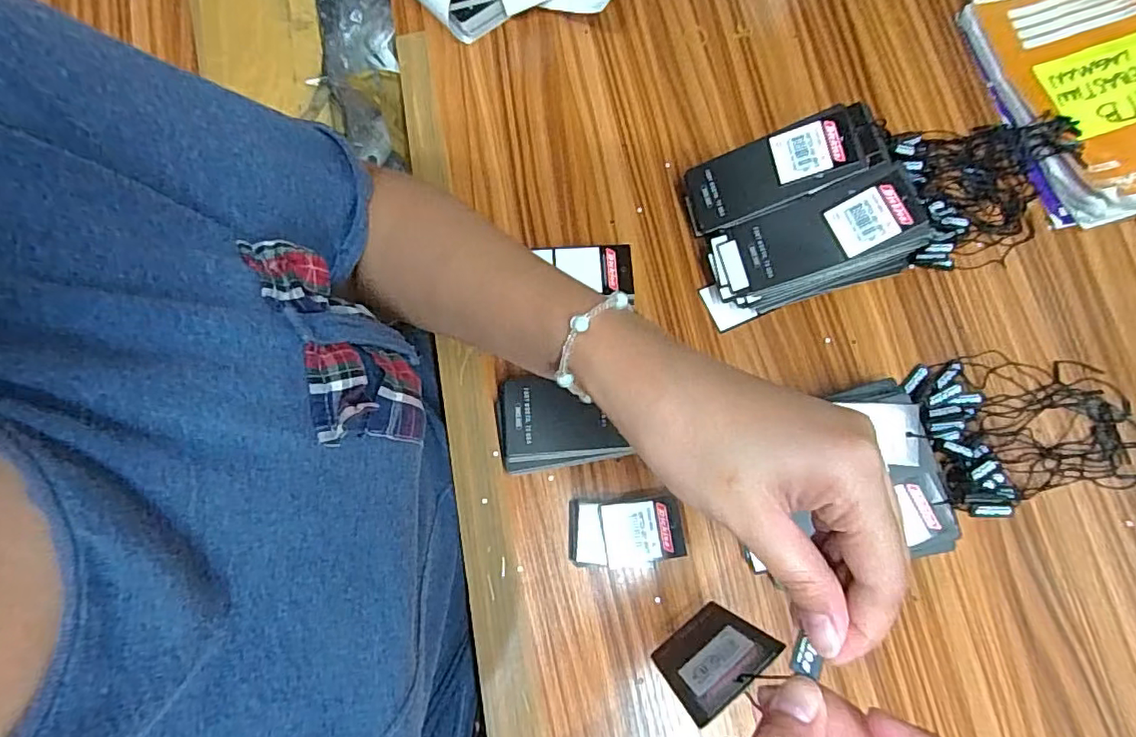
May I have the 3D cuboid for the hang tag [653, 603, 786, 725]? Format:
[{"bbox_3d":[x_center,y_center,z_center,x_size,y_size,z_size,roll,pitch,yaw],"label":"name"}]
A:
[{"bbox_3d":[0.067,0.136,0.269,0.047,0.080,0.004,-37,88,-11],"label":"hang tag"}]

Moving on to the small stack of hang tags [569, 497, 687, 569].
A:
[{"bbox_3d":[0.037,0.106,0.363,0.071,0.024,0.040,-1,77,0],"label":"small stack of hang tags"}]

